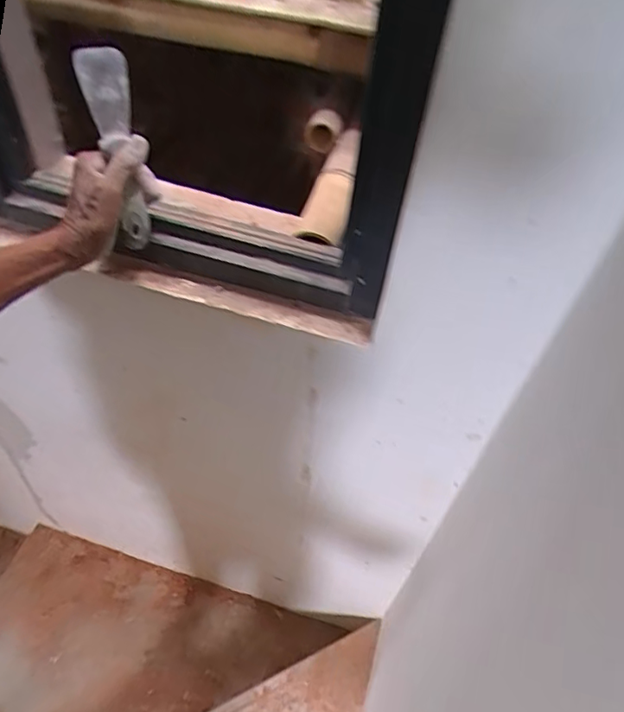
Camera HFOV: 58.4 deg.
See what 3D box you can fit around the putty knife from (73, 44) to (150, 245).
[{"bbox_3d":[-0.190,-0.199,0.552,0.045,0.185,0.020,-13,24,-15],"label":"putty knife"}]

